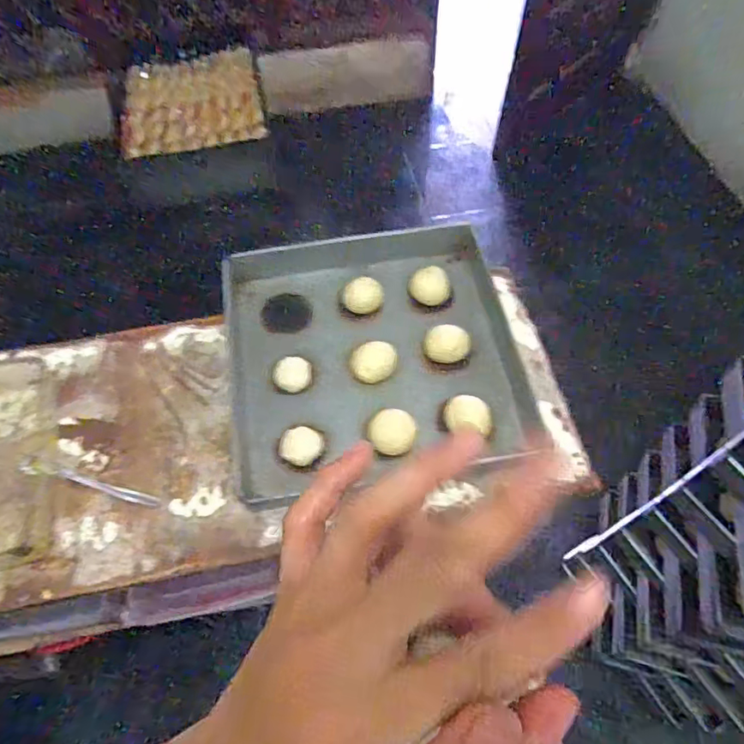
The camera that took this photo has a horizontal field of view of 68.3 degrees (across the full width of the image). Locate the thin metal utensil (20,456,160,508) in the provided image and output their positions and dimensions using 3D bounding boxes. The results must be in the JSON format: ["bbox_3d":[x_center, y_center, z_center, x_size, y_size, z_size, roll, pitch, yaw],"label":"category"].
[{"bbox_3d":[-0.385,0.155,0.755,0.184,0.020,0.020,21,61,-11],"label":"thin metal utensil"}]

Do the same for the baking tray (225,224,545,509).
[{"bbox_3d":[-0.005,-0.041,0.880,0.430,0.078,0.441,-9,60,-2],"label":"baking tray"}]

